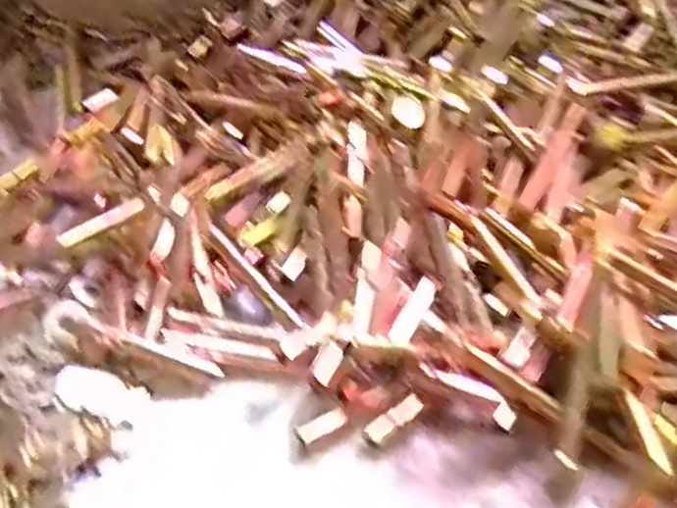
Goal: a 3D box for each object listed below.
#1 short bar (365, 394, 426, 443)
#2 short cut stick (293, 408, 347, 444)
[{"bbox_3d":[0.030,0.087,0.383,0.035,0.004,0.010,-28,49,-25],"label":"short bar"},{"bbox_3d":[-0.009,0.090,0.379,0.027,0.004,0.011,-23,63,-10],"label":"short cut stick"}]

